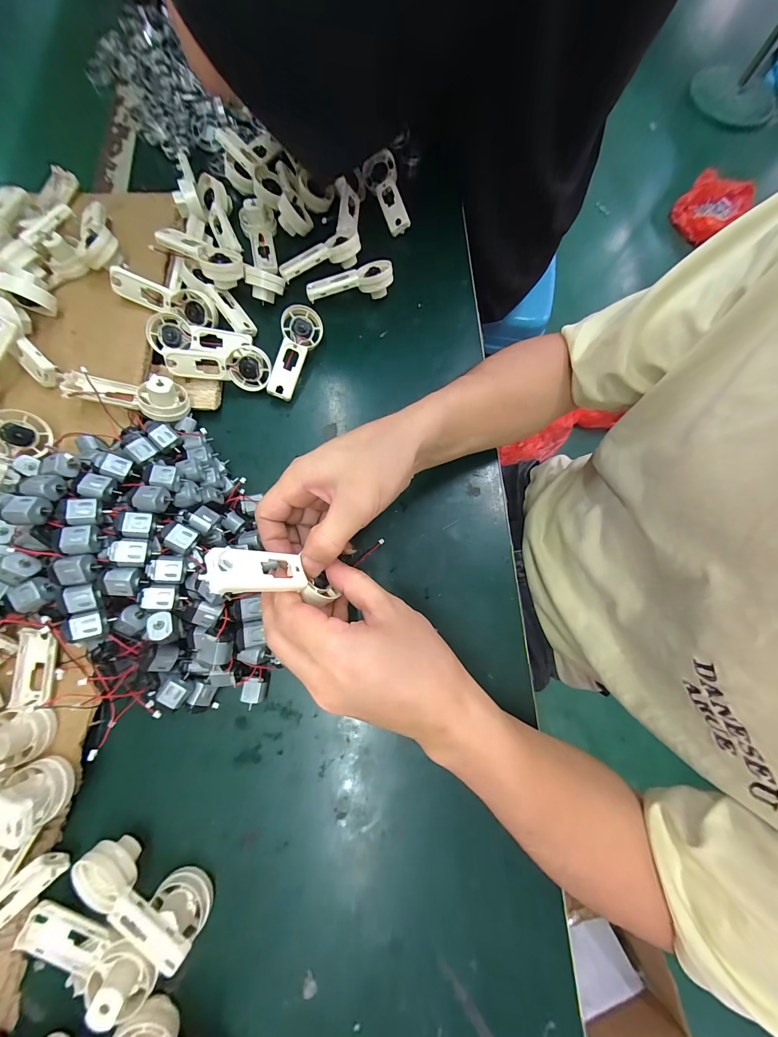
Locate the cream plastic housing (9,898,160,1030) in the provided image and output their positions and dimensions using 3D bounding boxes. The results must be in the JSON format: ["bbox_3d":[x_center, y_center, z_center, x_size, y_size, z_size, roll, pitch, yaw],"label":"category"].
[{"bbox_3d":[-0.200,0.290,0.215,0.093,0.026,0.037,19,77,4],"label":"cream plastic housing"}]

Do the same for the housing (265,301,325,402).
[{"bbox_3d":[-0.094,-0.165,0.339,0.036,0.035,0.090,13,77,2],"label":"housing"}]

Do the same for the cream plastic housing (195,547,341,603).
[{"bbox_3d":[-0.065,0.035,0.202,0.015,0.084,0.026,-3,72,41],"label":"cream plastic housing"}]

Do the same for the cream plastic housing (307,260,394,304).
[{"bbox_3d":[-0.043,-0.257,0.362,0.091,0.027,0.036,-9,77,-3],"label":"cream plastic housing"}]

